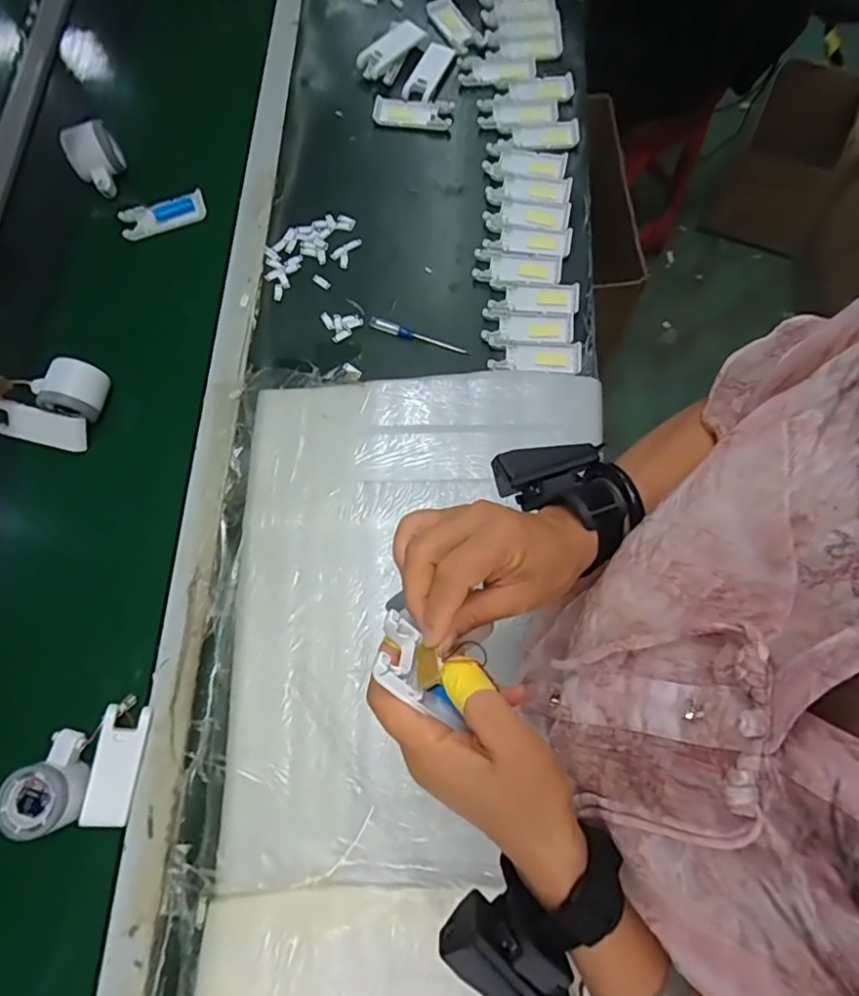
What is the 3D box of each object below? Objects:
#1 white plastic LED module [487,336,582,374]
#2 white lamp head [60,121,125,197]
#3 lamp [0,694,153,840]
[{"bbox_3d":[0.123,-0.167,0.646,0.104,0.004,0.041,5,74,2],"label":"white plastic LED module"},{"bbox_3d":[-0.417,-0.419,0.696,0.066,0.054,0.068,-31,76,-8],"label":"white lamp head"},{"bbox_3d":[-0.319,0.243,0.507,0.090,0.049,0.111,8,74,3],"label":"lamp"}]

